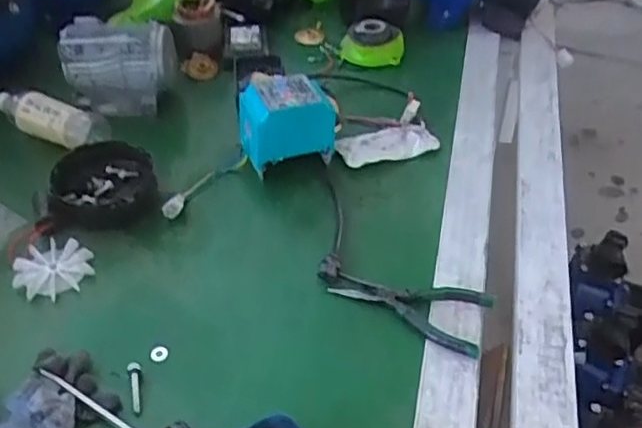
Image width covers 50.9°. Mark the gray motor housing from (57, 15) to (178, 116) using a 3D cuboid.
[{"bbox_3d":[-0.332,-0.250,1.120,0.176,0.146,0.109,-10,43,-9],"label":"gray motor housing"}]

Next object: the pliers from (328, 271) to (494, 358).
[{"bbox_3d":[0.103,0.111,0.813,0.187,0.028,0.087,15,45,18],"label":"pliers"}]

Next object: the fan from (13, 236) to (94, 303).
[{"bbox_3d":[-0.347,0.069,0.875,0.097,0.022,0.093,-1,42,1],"label":"fan"}]

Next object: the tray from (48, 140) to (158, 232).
[{"bbox_3d":[-0.306,-0.040,0.962,0.141,0.050,0.147,-8,42,-6],"label":"tray"}]

